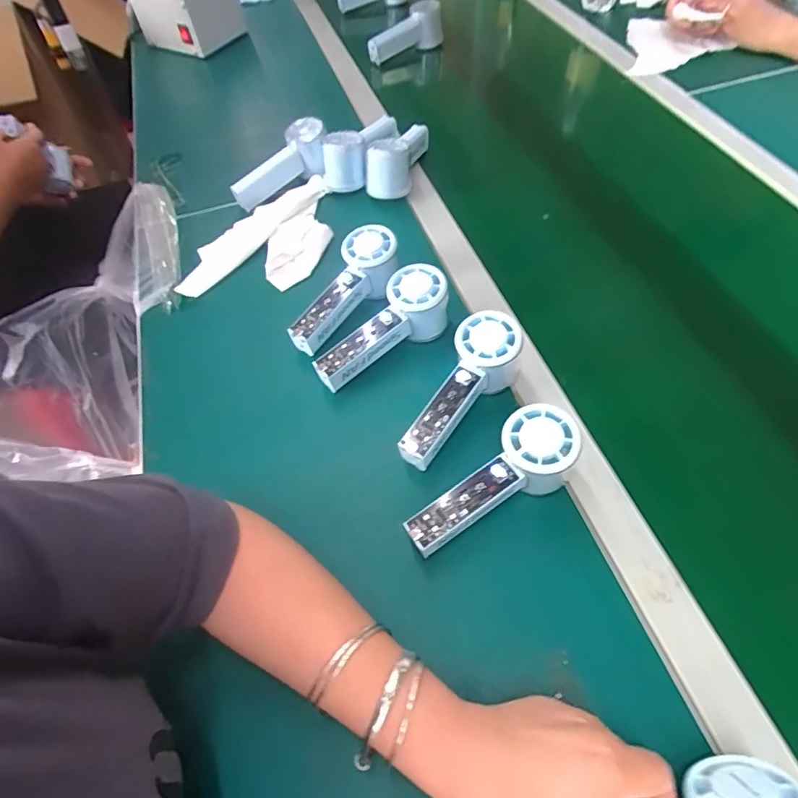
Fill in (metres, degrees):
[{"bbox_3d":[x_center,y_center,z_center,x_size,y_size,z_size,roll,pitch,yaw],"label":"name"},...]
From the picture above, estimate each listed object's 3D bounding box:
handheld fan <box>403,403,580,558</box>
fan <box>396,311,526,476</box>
[{"bbox_3d":[0.077,0.069,0.400,0.151,0.057,0.052,-37,60,-2],"label":"handheld fan"},{"bbox_3d":[0.055,-0.006,0.453,0.055,0.058,0.156,32,79,22],"label":"fan"}]

